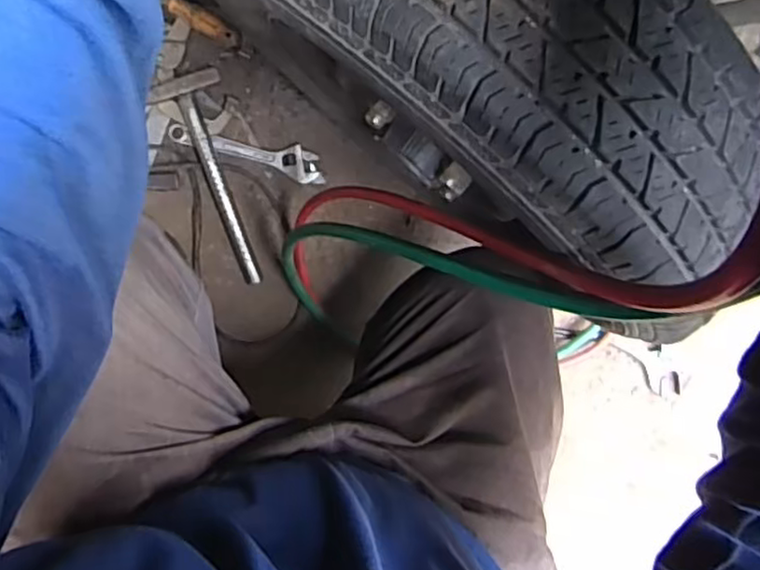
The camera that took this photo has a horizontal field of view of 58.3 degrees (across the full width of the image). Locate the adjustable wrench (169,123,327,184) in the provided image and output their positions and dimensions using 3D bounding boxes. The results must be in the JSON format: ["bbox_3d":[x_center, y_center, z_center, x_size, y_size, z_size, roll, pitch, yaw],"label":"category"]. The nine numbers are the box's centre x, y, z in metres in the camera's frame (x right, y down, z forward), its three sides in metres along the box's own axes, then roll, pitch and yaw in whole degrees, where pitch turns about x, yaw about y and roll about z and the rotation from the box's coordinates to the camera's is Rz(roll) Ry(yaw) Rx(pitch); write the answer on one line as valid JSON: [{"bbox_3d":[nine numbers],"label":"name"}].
[{"bbox_3d":[-0.173,-0.178,0.903,0.207,0.017,0.043,14,92,-6],"label":"adjustable wrench"}]

